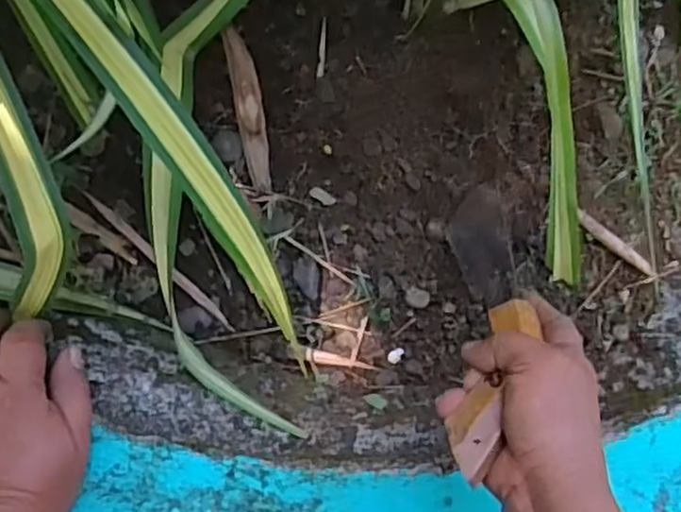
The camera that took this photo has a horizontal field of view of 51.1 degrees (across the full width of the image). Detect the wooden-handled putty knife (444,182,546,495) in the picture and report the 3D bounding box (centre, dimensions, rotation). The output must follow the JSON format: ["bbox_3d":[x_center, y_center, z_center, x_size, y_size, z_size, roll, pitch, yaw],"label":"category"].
[{"bbox_3d":[0.099,0.027,0.486,0.034,0.273,0.053,24,126,-6],"label":"wooden-handled putty knife"}]

